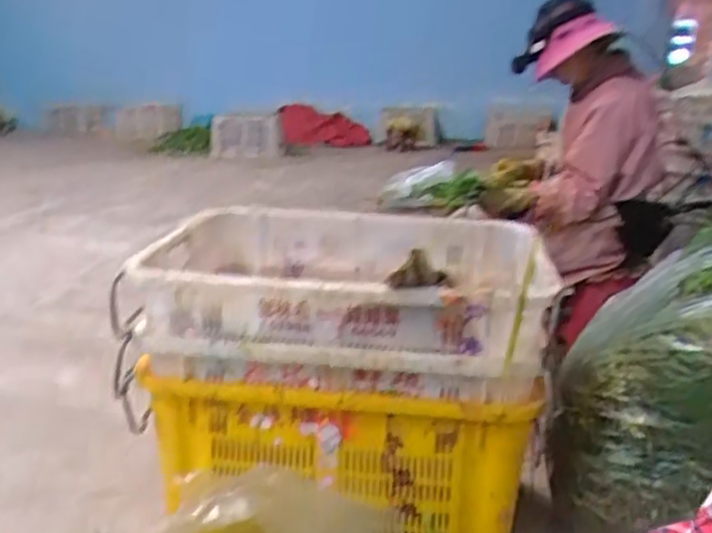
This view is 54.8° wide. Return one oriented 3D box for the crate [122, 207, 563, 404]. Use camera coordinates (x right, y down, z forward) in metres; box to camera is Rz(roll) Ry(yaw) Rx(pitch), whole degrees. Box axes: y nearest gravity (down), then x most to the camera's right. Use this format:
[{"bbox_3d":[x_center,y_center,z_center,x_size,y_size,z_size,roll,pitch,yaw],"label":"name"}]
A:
[{"bbox_3d":[-0.028,0.031,1.277,0.700,0.182,0.547,4,16,8],"label":"crate"}]

